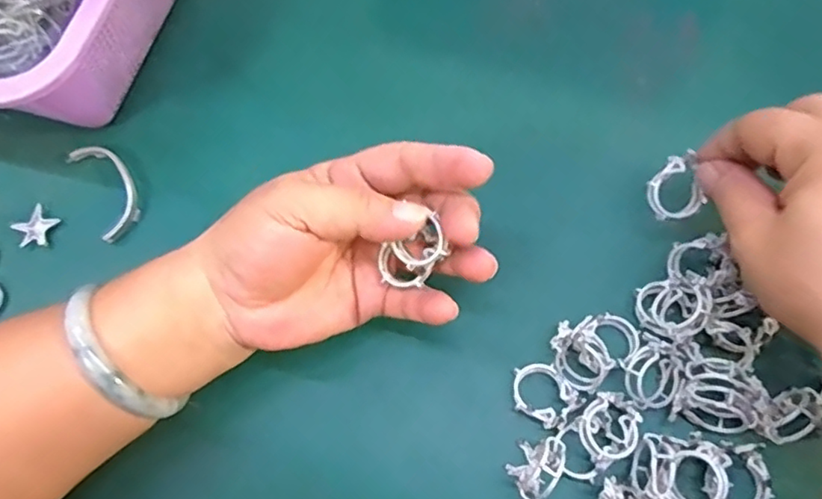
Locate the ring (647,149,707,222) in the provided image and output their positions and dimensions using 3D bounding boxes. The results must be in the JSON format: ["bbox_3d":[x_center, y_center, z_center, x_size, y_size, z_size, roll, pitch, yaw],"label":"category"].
[{"bbox_3d":[0.123,-0.029,0.281,0.027,0.009,0.027,-17,94,5],"label":"ring"}]

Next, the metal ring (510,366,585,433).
[{"bbox_3d":[0.061,0.068,0.277,0.031,0.010,0.024,42,79,17],"label":"metal ring"}]

